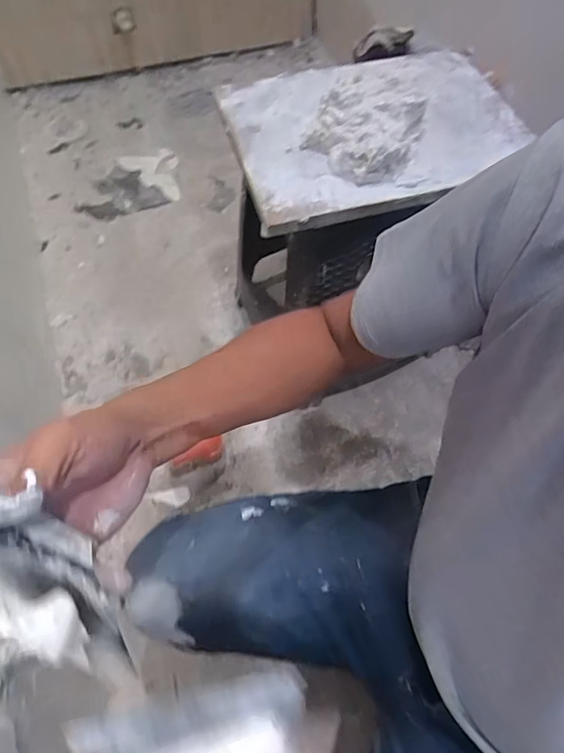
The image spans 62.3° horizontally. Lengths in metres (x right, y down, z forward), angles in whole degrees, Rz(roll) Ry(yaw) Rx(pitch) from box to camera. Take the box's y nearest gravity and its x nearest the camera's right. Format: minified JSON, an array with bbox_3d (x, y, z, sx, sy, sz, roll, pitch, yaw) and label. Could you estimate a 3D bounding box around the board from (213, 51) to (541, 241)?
[{"bbox_3d":[0.130,-0.355,0.625,0.393,0.061,0.285,-15,62,-9],"label":"board"}]

